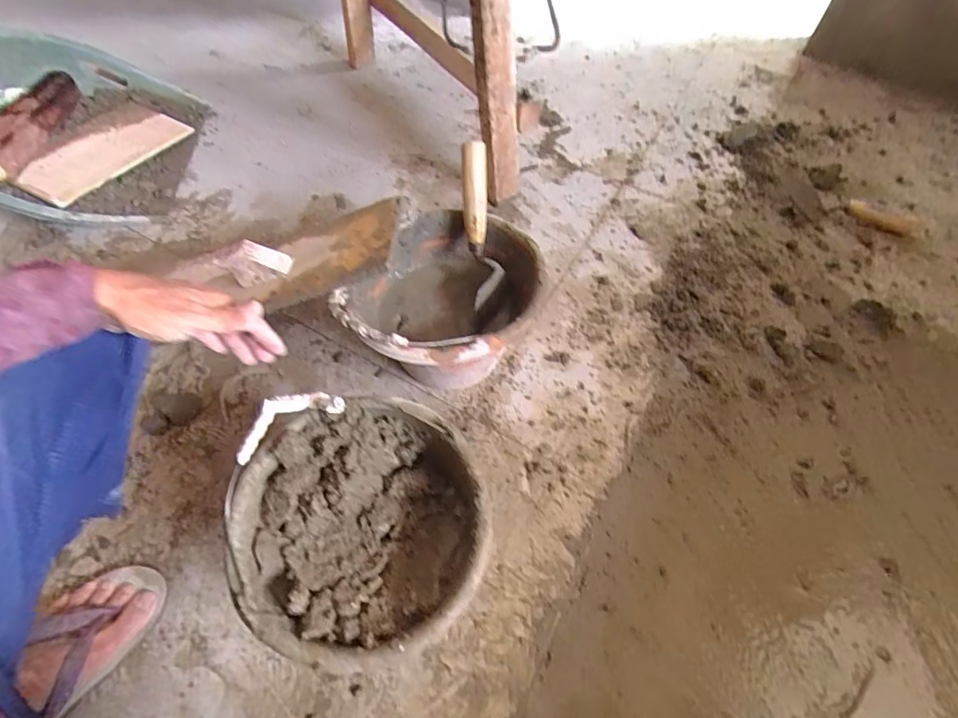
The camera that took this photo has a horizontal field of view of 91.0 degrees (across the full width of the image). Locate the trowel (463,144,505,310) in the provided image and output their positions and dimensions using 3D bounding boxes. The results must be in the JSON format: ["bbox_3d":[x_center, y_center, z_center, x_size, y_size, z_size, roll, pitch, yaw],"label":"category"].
[{"bbox_3d":[0.004,-0.177,0.632,0.043,0.050,0.209,-8,104,-6],"label":"trowel"}]

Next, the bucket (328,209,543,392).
[{"bbox_3d":[-0.041,-0.058,0.664,0.213,0.190,0.238,22,61,11],"label":"bucket"}]

